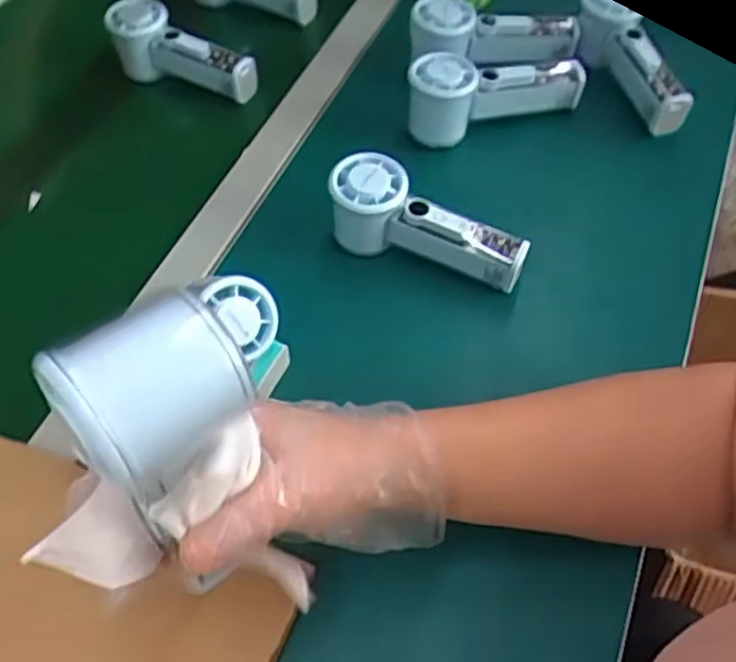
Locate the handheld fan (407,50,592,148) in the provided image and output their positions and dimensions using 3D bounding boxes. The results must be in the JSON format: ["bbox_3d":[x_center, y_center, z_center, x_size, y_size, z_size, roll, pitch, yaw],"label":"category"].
[{"bbox_3d":[0.109,-0.207,0.626,0.161,0.069,0.047,-11,54,-21],"label":"handheld fan"}]

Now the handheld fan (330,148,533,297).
[{"bbox_3d":[0.041,-0.075,0.532,0.154,0.063,0.054,25,60,2],"label":"handheld fan"}]

